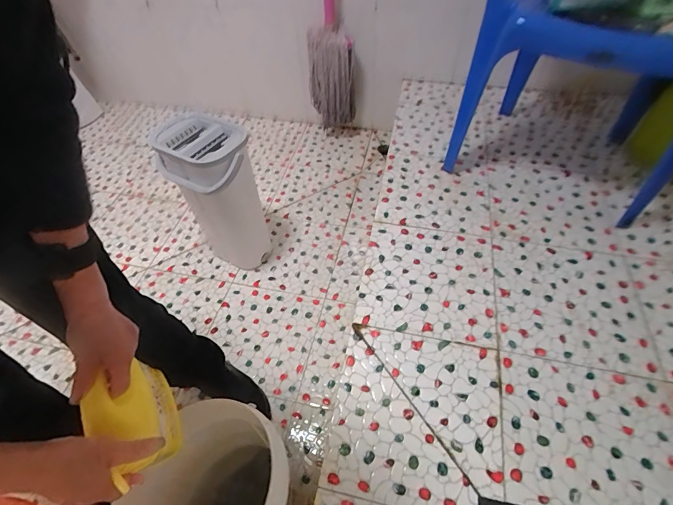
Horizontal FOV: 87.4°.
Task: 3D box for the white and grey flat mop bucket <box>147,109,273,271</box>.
[{"bbox_3d":[-0.312,-0.139,1.009,0.251,0.434,0.177,35,62,26],"label":"white and grey flat mop bucket"}]

